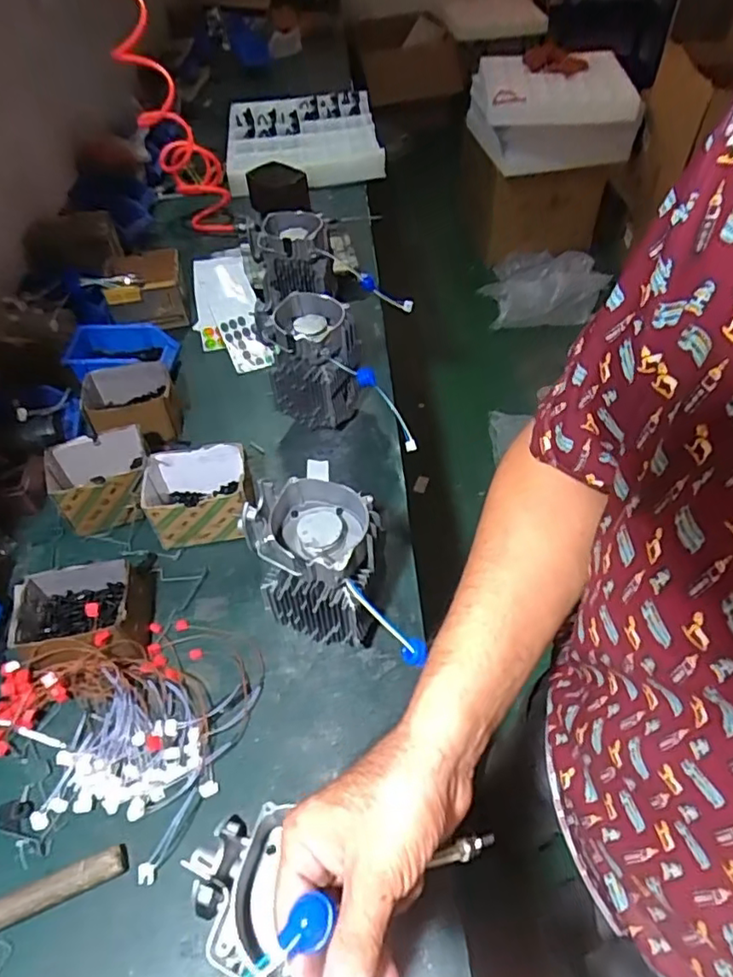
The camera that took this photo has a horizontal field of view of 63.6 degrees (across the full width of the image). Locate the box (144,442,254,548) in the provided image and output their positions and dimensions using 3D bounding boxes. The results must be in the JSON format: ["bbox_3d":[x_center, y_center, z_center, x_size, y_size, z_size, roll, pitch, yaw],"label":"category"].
[{"bbox_3d":[-0.249,0.012,0.881,0.153,0.099,0.113,-11,50,-5],"label":"box"}]

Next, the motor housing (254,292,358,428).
[{"bbox_3d":[-0.089,-0.193,0.984,0.146,0.216,0.124,2,51,6],"label":"motor housing"}]

